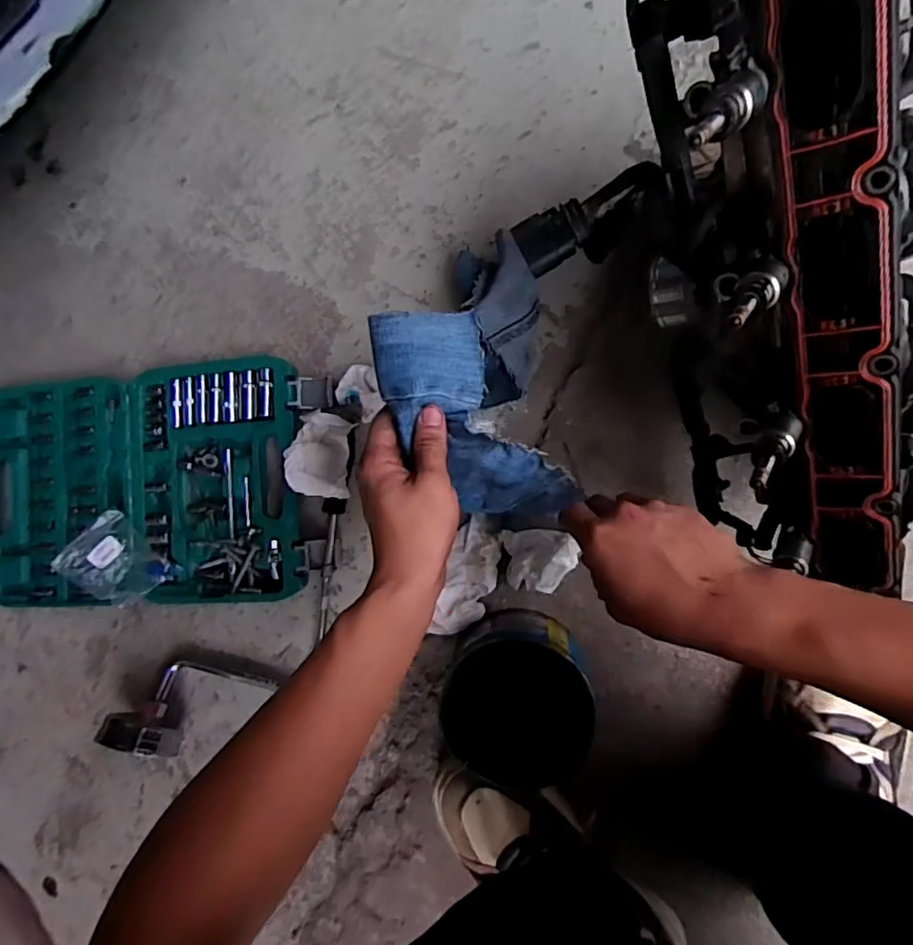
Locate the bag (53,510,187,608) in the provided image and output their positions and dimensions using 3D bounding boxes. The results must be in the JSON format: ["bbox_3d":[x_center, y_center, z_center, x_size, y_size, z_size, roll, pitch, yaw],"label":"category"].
[{"bbox_3d":[-0.347,0.093,0.574,0.095,0.056,0.067,43,97,9],"label":"bag"}]

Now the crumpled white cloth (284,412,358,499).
[{"bbox_3d":[-0.135,-0.017,0.537,0.061,0.063,0.080,3,92,6],"label":"crumpled white cloth"}]

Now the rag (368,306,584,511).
[{"bbox_3d":[0.011,-0.033,0.407,0.081,0.041,0.193,-35,118,8],"label":"rag"}]

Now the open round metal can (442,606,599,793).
[{"bbox_3d":[0.054,0.194,0.493,0.117,0.090,0.126,0,89,11],"label":"open round metal can"}]

